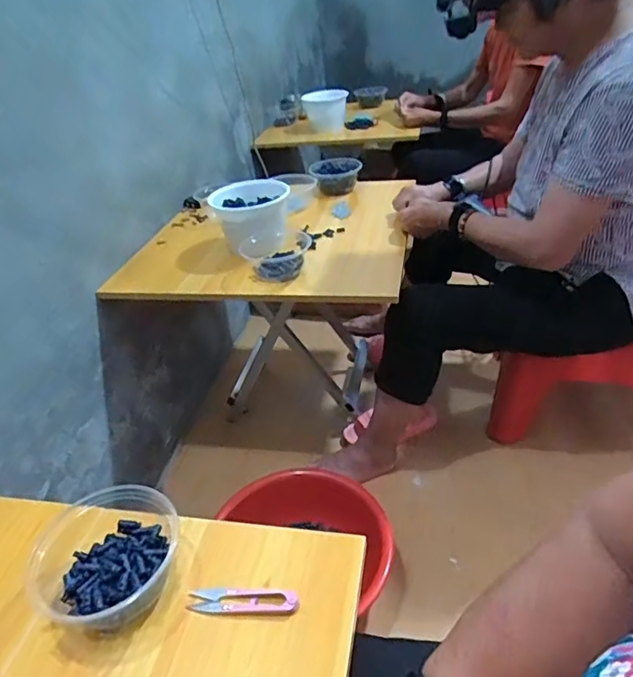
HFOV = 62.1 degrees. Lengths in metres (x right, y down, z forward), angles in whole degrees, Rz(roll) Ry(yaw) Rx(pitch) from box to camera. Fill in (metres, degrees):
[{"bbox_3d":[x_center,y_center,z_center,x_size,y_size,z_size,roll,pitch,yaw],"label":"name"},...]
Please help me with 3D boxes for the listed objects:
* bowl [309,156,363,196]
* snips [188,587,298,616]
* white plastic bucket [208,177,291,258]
[{"bbox_3d":[0.048,-0.407,1.328,0.121,0.082,0.111,-5,36,3],"label":"bowl"},{"bbox_3d":[-0.067,0.242,0.485,0.101,0.008,0.027,-2,36,8],"label":"snips"},{"bbox_3d":[-0.128,-0.246,1.100,0.153,0.122,0.192,-16,37,-12],"label":"white plastic bucket"}]

